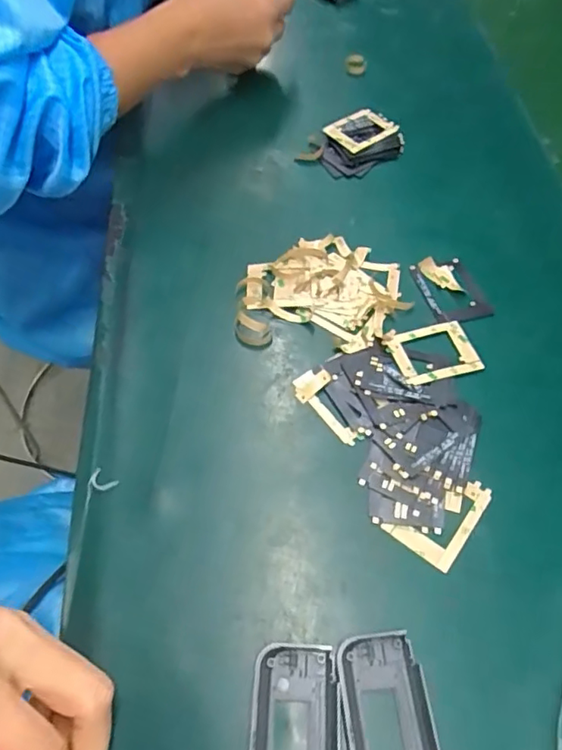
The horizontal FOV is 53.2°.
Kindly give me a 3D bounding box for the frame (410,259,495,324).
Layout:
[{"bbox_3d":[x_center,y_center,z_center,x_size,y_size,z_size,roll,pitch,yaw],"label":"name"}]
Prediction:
[{"bbox_3d":[0.119,-0.059,0.390,0.037,0.005,0.055,-15,59,-10],"label":"frame"}]

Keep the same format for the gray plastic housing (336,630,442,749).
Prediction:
[{"bbox_3d":[0.048,0.157,0.249,0.039,0.007,0.076,-6,58,-4],"label":"gray plastic housing"}]

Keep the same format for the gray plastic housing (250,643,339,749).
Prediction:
[{"bbox_3d":[0.006,0.160,0.245,0.039,0.008,0.075,3,58,1],"label":"gray plastic housing"}]

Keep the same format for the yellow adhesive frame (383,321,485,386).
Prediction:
[{"bbox_3d":[0.097,-0.014,0.358,0.054,0.005,0.039,-11,59,-10],"label":"yellow adhesive frame"}]

